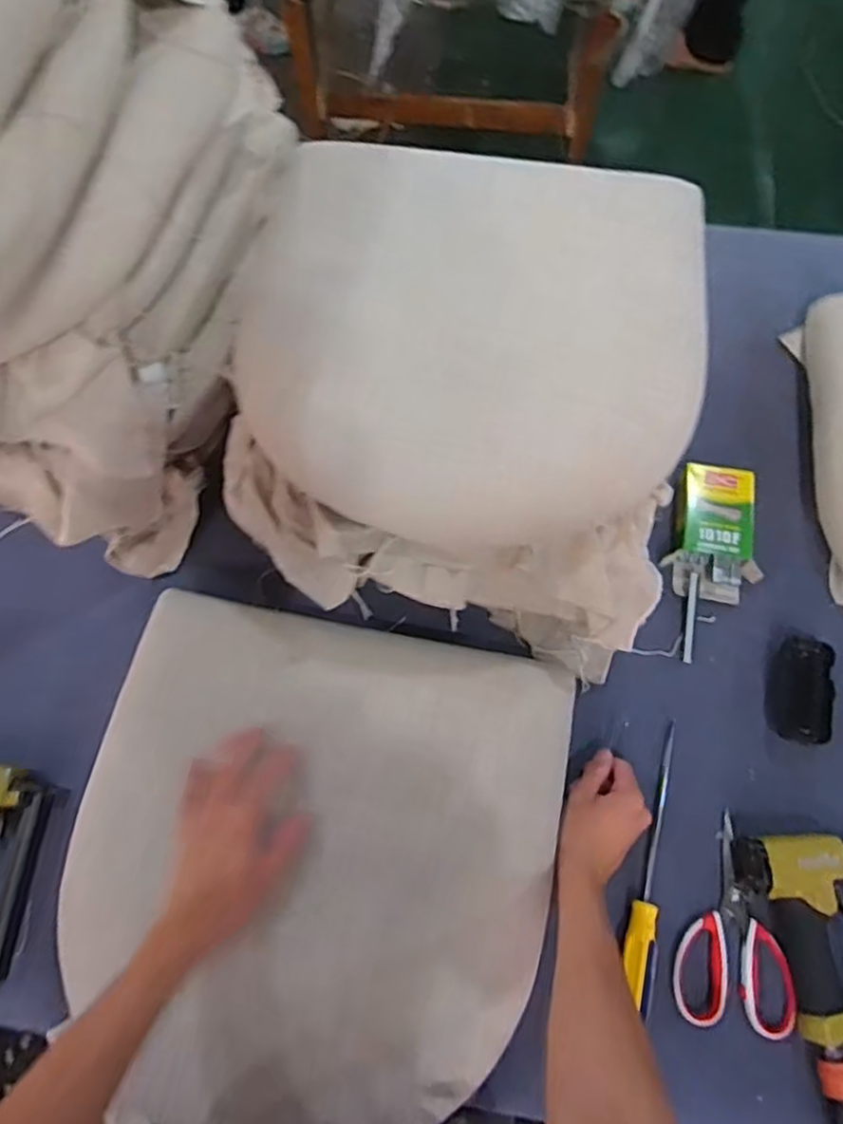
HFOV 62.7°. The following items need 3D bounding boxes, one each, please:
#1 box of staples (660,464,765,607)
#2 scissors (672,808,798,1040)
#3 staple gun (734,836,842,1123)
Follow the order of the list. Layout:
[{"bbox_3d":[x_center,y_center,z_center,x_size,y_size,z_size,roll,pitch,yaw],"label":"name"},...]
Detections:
[{"bbox_3d":[0.331,-0.034,0.774,0.096,0.030,0.150,8,71,4],"label":"box of staples"},{"bbox_3d":[0.295,0.341,0.657,0.105,0.016,0.178,7,71,3],"label":"scissors"},{"bbox_3d":[0.386,0.376,0.635,0.124,0.044,0.253,-11,71,-3],"label":"staple gun"}]

